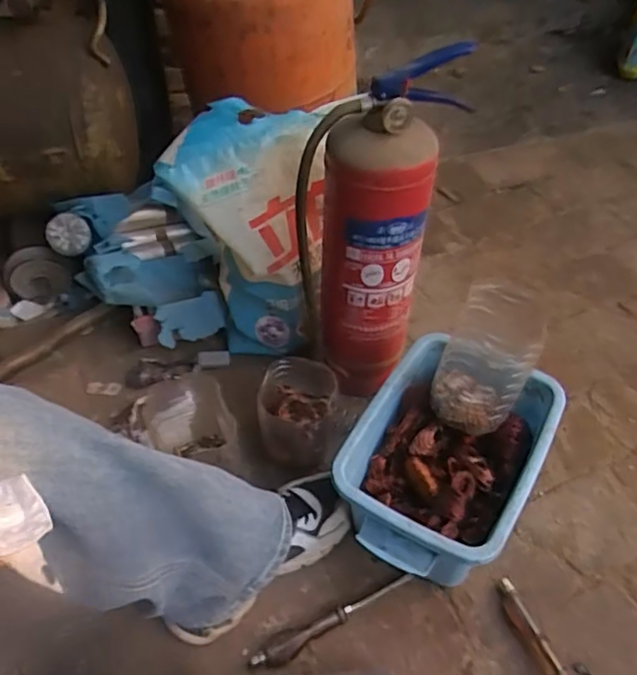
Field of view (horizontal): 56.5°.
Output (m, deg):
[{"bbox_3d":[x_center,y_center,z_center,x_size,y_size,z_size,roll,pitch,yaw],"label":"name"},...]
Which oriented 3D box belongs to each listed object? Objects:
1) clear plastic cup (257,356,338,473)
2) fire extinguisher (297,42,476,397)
[{"bbox_3d":[-0.025,0.102,0.794,0.091,0.138,0.102,5,50,3],"label":"clear plastic cup"},{"bbox_3d":[0.049,-0.121,0.748,0.167,0.423,0.144,16,51,12],"label":"fire extinguisher"}]

